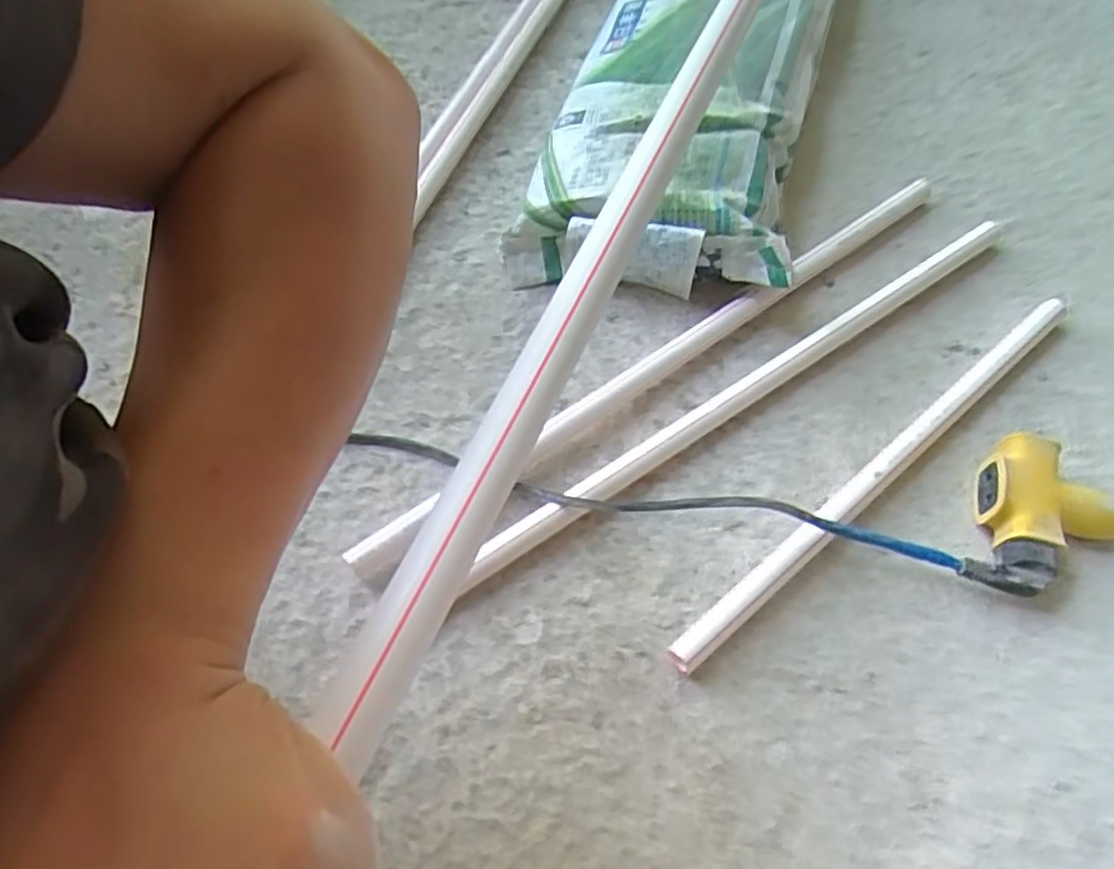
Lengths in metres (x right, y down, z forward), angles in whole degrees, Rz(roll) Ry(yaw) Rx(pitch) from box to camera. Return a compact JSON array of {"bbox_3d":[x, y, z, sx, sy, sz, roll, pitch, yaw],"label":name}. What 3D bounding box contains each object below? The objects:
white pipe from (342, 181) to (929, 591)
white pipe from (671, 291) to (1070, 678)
[{"bbox_3d":[0.099,-0.067,0.614,0.596,0.019,0.025,-34,62,-19],"label":"white pipe"},{"bbox_3d":[0.251,0.021,0.569,0.455,0.022,0.021,-36,63,-20],"label":"white pipe"}]

